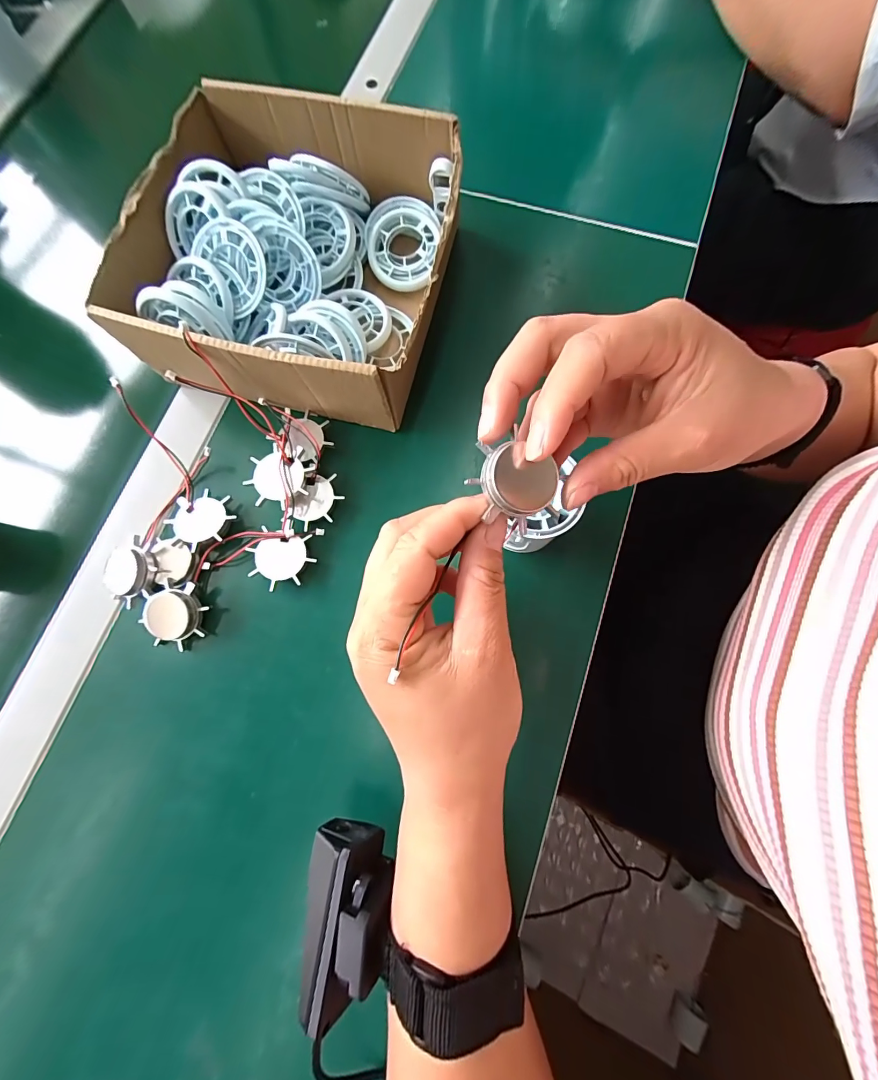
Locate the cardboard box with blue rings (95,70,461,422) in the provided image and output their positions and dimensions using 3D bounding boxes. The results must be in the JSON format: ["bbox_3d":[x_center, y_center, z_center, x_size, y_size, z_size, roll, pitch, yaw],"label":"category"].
[{"bbox_3d":[-0.097,-0.191,0.278,0.204,0.069,0.194,10,77,5],"label":"cardboard box with blue rings"}]

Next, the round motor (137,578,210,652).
[{"bbox_3d":[-0.166,0.048,0.255,0.037,0.011,0.038,-23,90,1],"label":"round motor"}]

